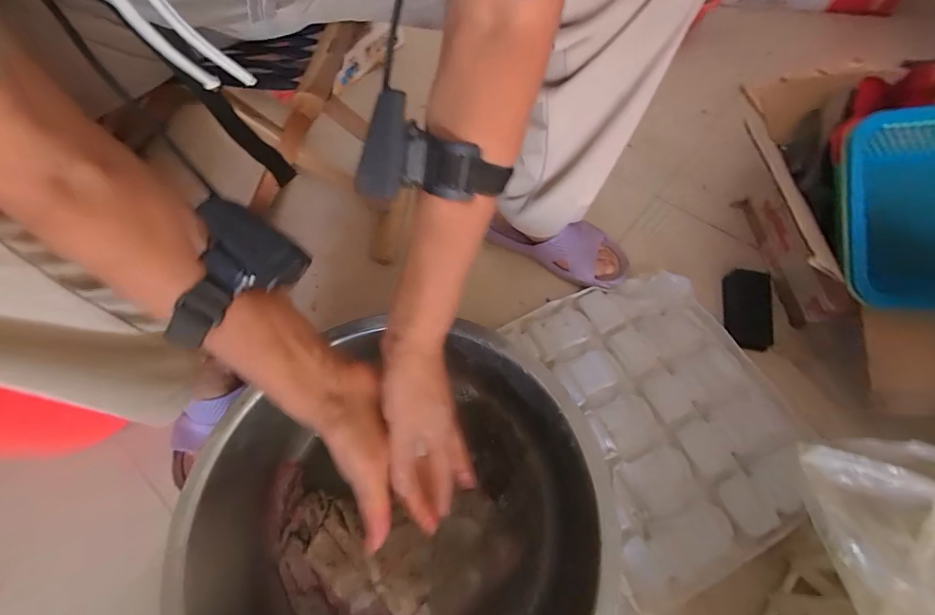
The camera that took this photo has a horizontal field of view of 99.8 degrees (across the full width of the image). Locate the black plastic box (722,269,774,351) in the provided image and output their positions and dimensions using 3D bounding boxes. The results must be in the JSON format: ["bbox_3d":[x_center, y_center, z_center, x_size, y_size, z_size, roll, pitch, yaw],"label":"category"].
[{"bbox_3d":[0.395,0.002,0.554,0.058,0.015,0.129,15,65,10],"label":"black plastic box"}]

